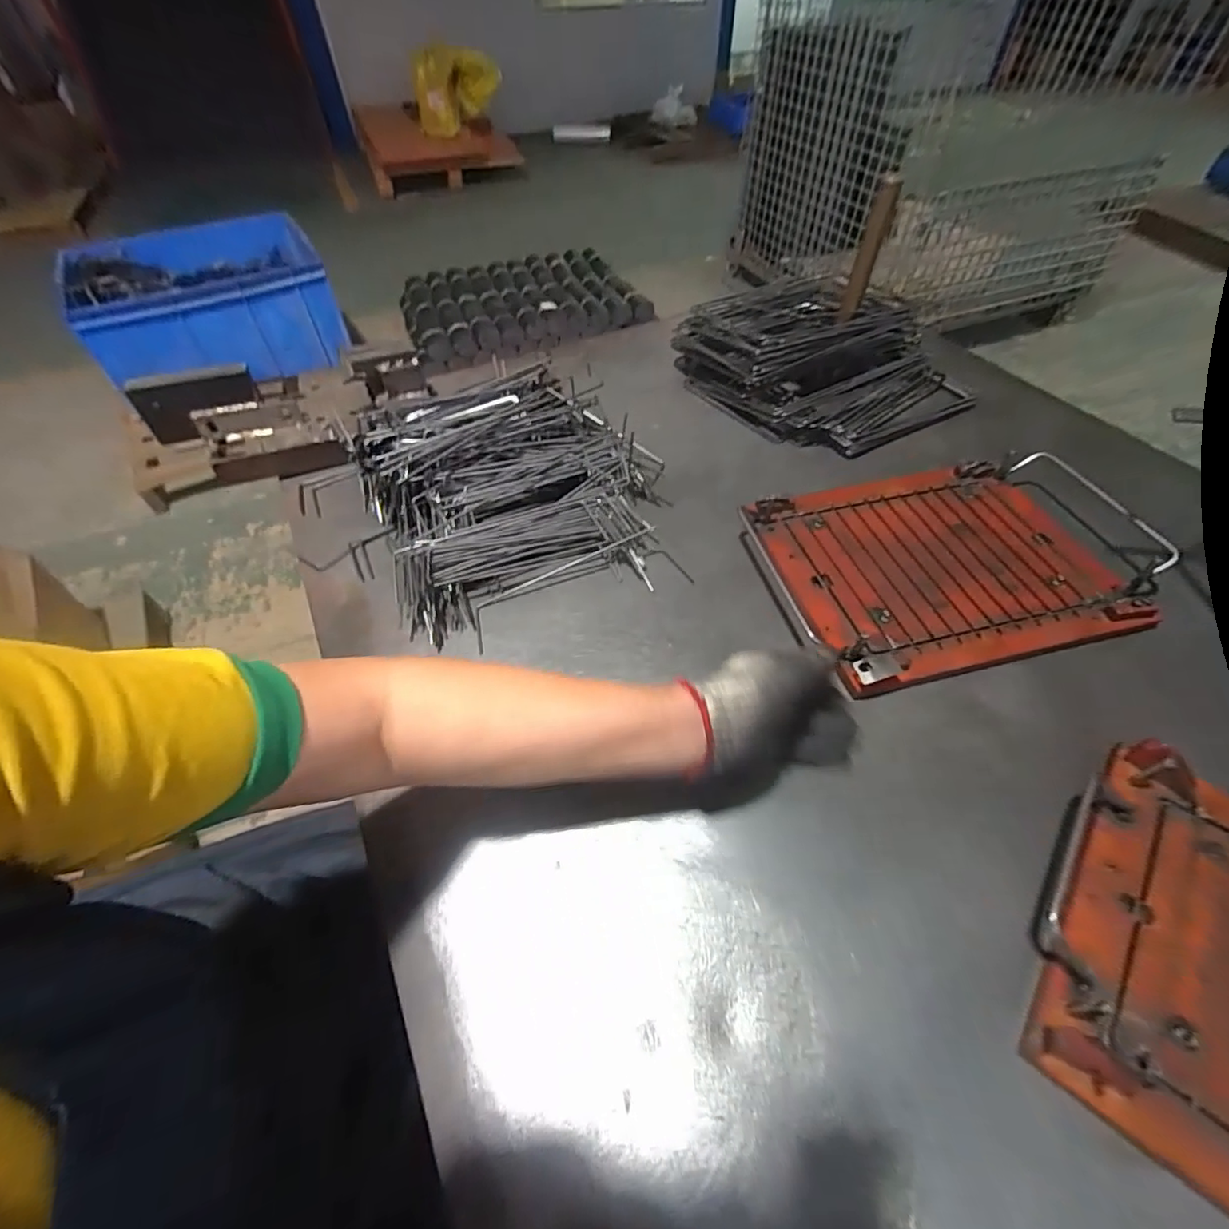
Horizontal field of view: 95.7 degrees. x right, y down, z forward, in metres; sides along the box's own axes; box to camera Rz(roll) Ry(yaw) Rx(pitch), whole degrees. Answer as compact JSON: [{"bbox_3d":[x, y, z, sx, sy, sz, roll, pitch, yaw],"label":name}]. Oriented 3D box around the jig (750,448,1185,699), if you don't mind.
[{"bbox_3d":[0.328,-0.061,0.556,0.348,0.028,0.245,-11,53,-11],"label":"jig"}]

